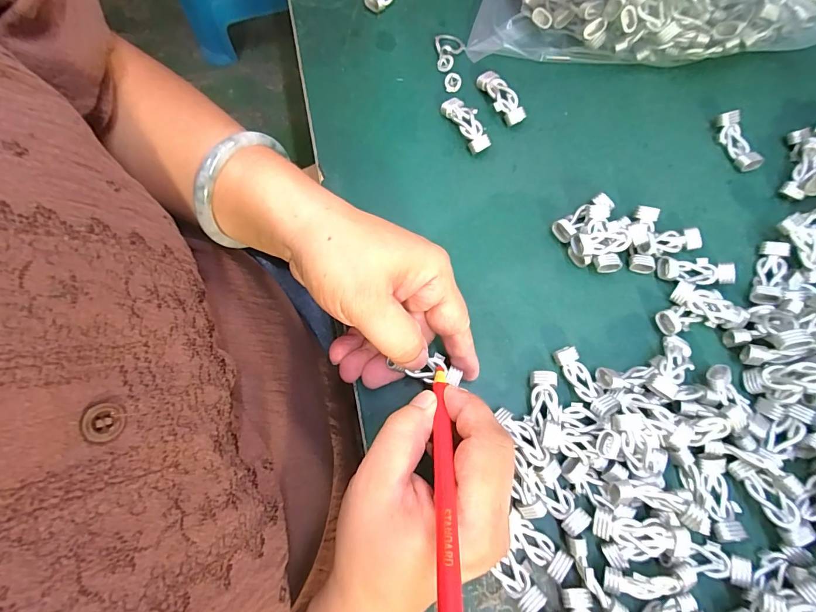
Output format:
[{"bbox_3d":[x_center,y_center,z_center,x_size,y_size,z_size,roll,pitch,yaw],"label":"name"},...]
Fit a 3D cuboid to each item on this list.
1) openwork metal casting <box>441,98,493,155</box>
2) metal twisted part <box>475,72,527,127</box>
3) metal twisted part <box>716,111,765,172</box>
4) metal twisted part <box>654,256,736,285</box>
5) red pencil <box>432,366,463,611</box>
[{"bbox_3d":[0.042,-0.129,0.288,0.017,0.011,0.045,-31,78,-8],"label":"openwork metal casting"},{"bbox_3d":[0.067,-0.151,0.293,0.016,0.011,0.045,-25,77,-7],"label":"metal twisted part"},{"bbox_3d":[0.234,-0.116,0.286,0.014,0.014,0.043,-18,76,-5],"label":"metal twisted part"},{"bbox_3d":[0.185,-0.023,0.261,0.044,0.009,0.018,2,75,0],"label":"metal twisted part"},{"bbox_3d":[0.015,0.075,0.167,0.008,0.004,0.134,3,34,0],"label":"red pencil"}]

